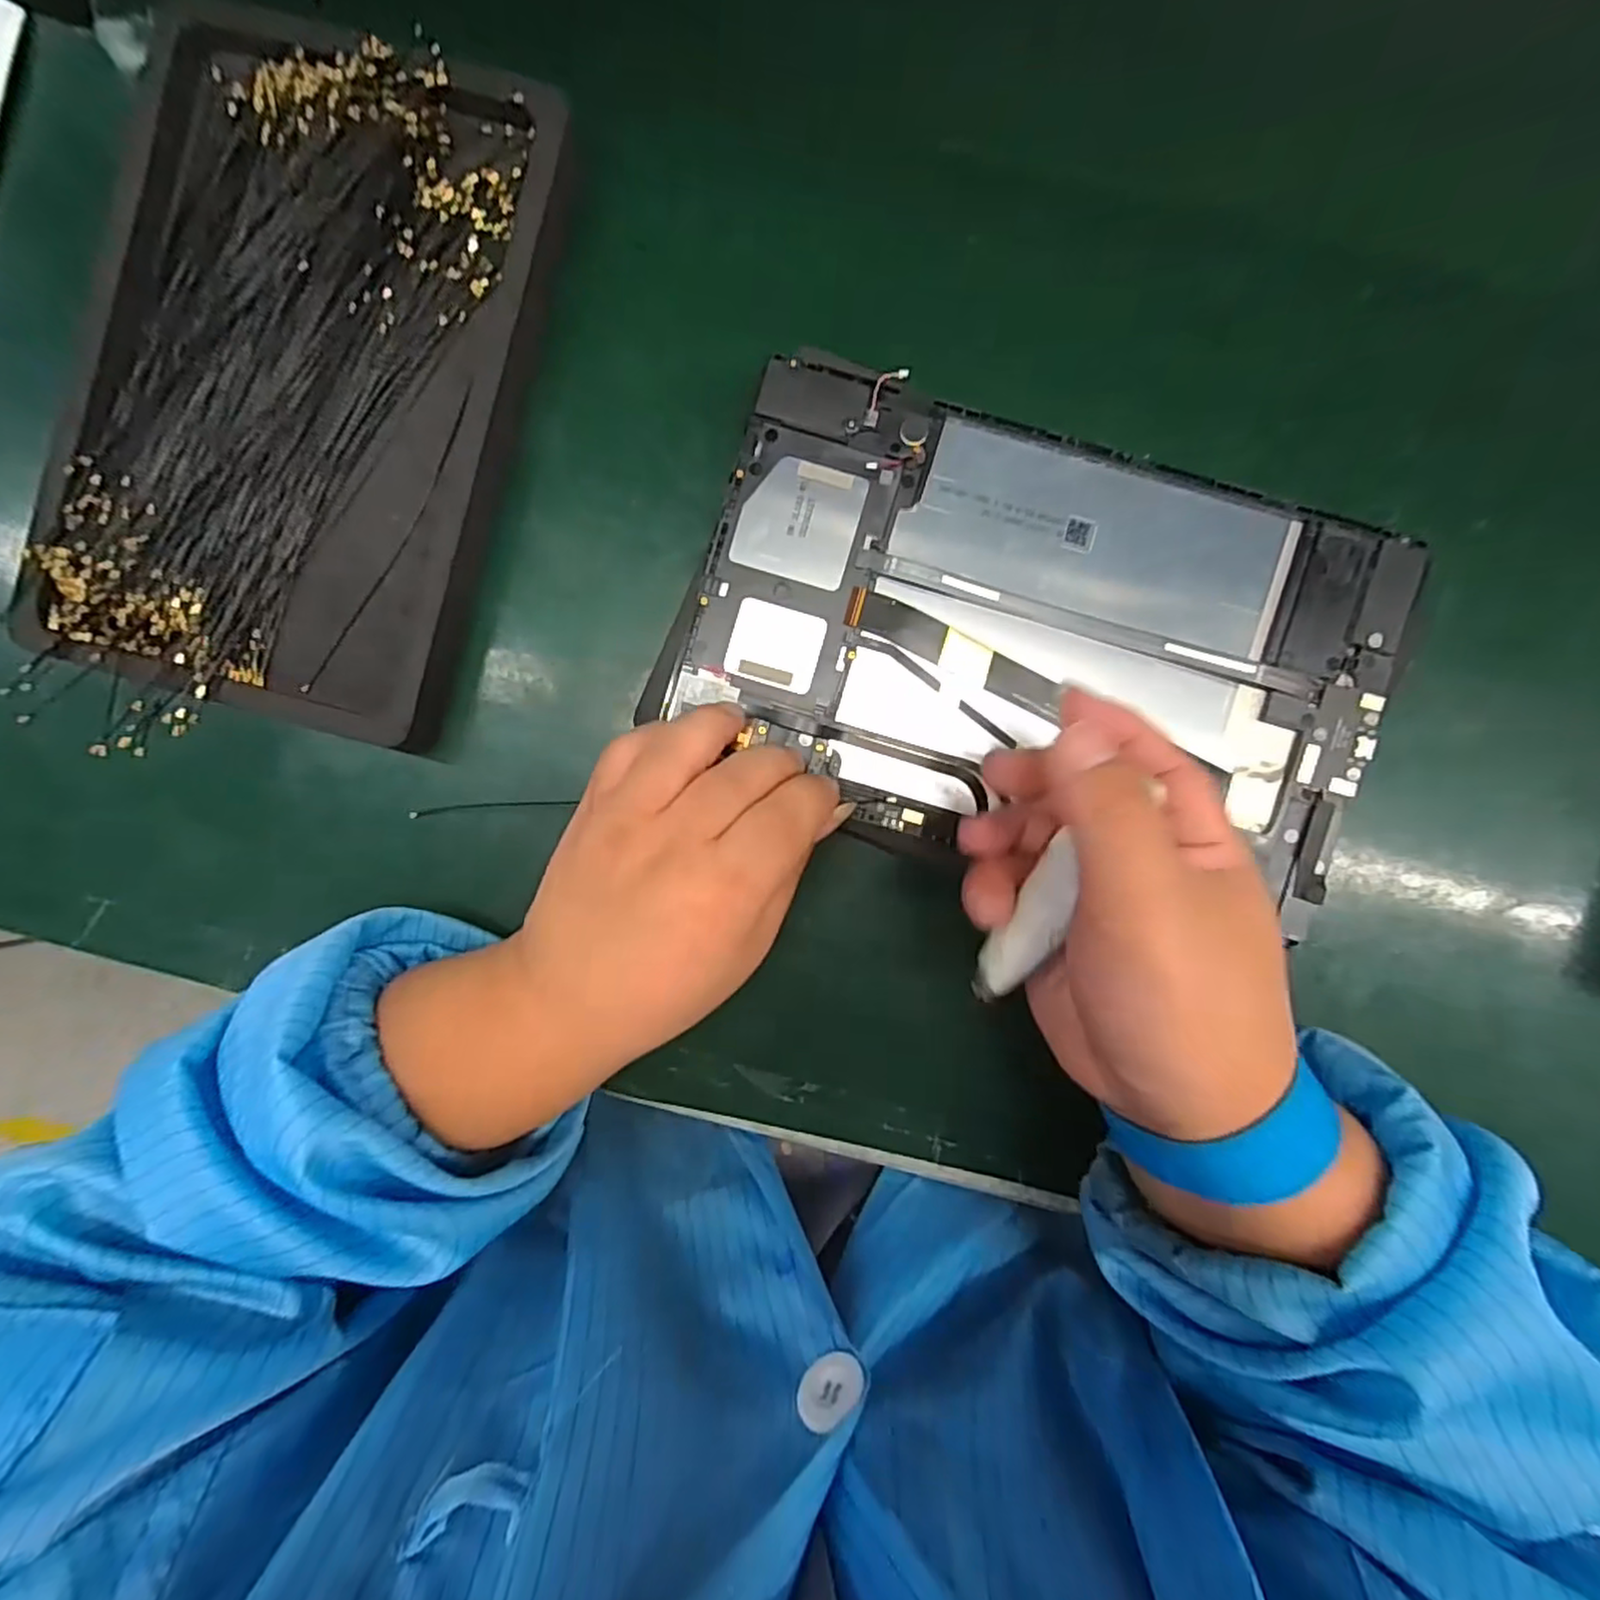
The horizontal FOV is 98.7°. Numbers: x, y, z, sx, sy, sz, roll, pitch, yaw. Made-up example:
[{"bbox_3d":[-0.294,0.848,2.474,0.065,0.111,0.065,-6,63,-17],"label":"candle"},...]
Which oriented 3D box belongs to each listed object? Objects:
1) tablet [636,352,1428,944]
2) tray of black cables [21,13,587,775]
[{"bbox_3d":[0.081,-0.054,0.242,0.238,0.014,0.147,18,93,-1],"label":"tablet"},{"bbox_3d":[-0.185,-0.147,0.256,0.152,0.026,0.250,15,93,1],"label":"tray of black cables"}]

